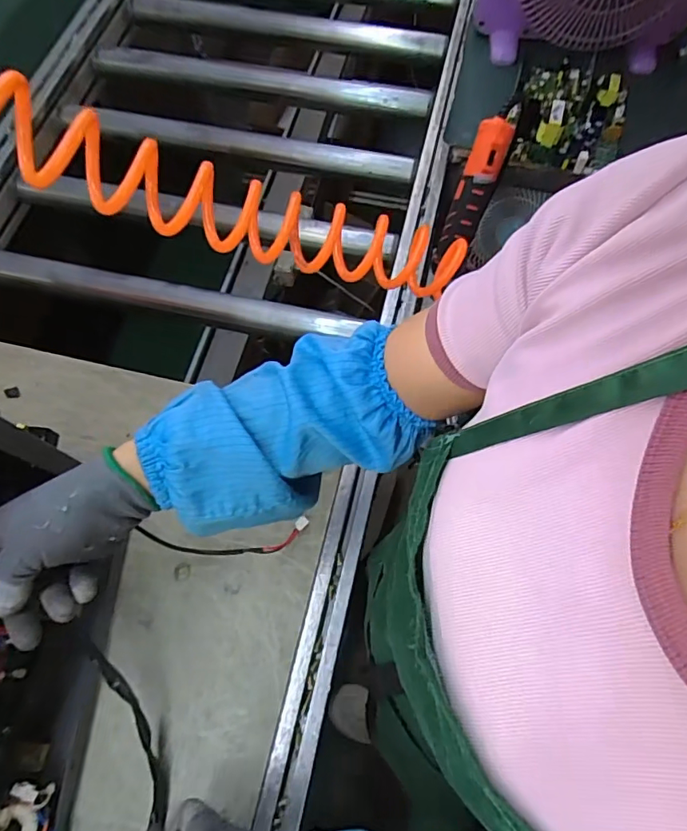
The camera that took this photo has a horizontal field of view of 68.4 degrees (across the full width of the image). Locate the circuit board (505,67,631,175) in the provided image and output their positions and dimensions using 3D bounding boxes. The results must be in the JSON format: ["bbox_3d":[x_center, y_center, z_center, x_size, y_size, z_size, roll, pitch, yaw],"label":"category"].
[{"bbox_3d":[0.319,-0.434,0.715,0.155,0.046,0.187,14,69,6],"label":"circuit board"}]

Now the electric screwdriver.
[{"bbox_3d":[0.158,-0.275,0.646,0.046,0.187,0.035,29,40,10],"label":"electric screwdriver"}]

